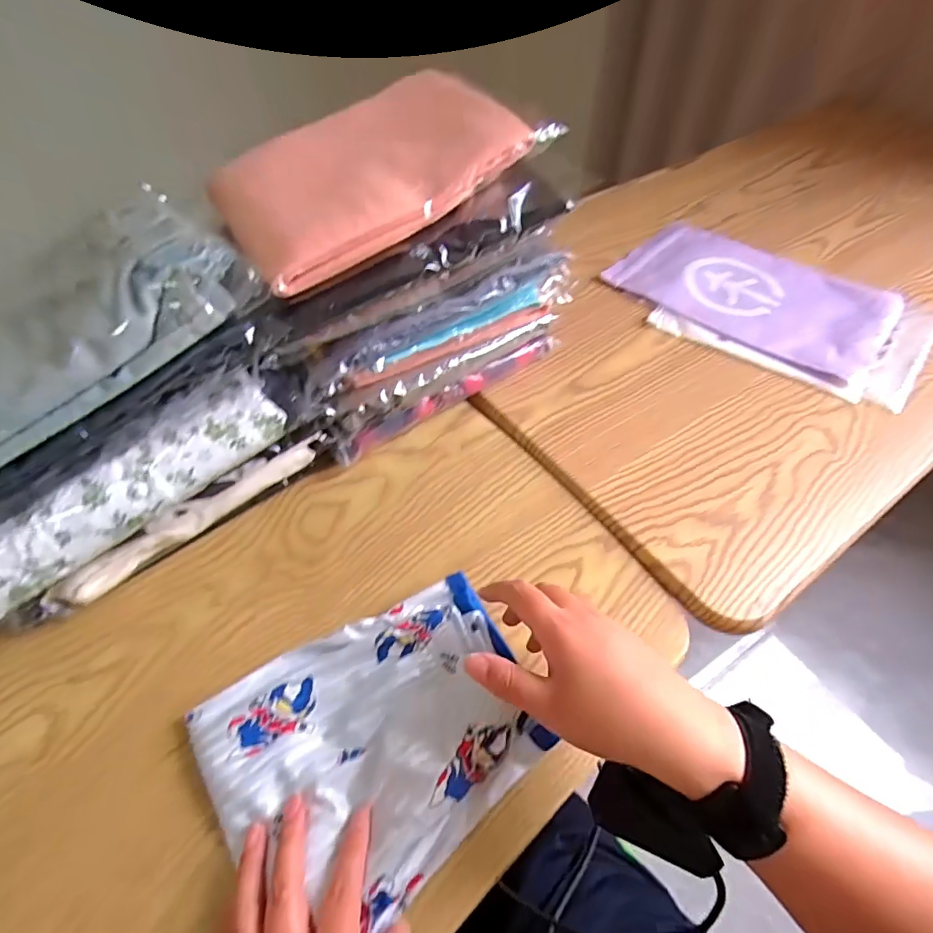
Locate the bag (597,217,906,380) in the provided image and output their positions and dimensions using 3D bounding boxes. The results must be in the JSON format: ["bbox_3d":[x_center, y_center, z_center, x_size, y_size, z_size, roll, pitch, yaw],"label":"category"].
[{"bbox_3d":[0.362,-0.229,0.638,0.310,0.012,0.206,36,61,25],"label":"bag"}]

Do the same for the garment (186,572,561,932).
[{"bbox_3d":[-0.058,0.169,0.318,0.201,0.042,0.157,-26,57,-18],"label":"garment"}]

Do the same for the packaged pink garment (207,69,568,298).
[{"bbox_3d":[-0.075,-0.245,0.401,0.248,0.064,0.152,-29,58,-20],"label":"packaged pink garment"}]

